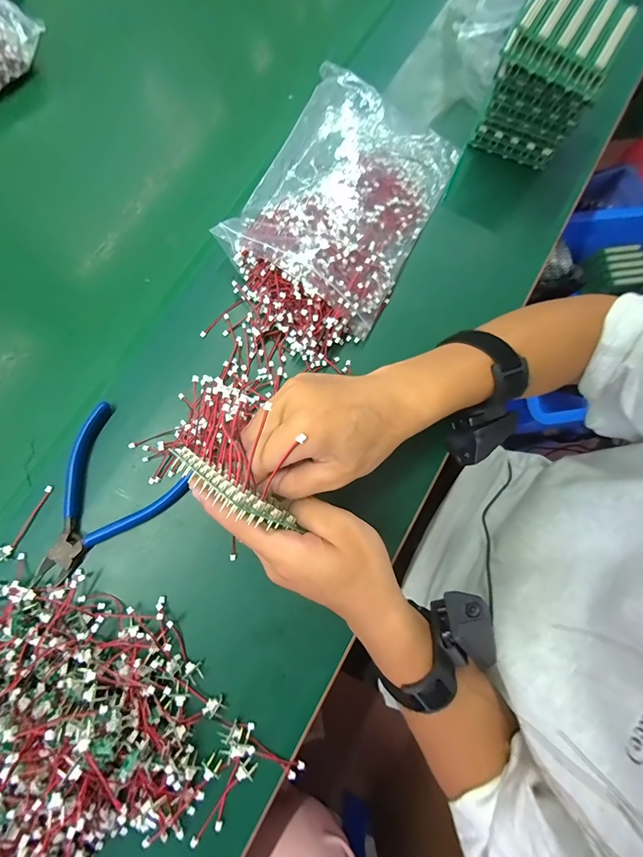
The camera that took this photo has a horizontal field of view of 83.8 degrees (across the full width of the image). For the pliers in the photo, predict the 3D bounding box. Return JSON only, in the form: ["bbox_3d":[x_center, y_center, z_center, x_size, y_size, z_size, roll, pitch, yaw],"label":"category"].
[{"bbox_3d":[-0.190,0.064,0.297,0.100,0.015,0.137,36,79,5],"label":"pliers"}]

